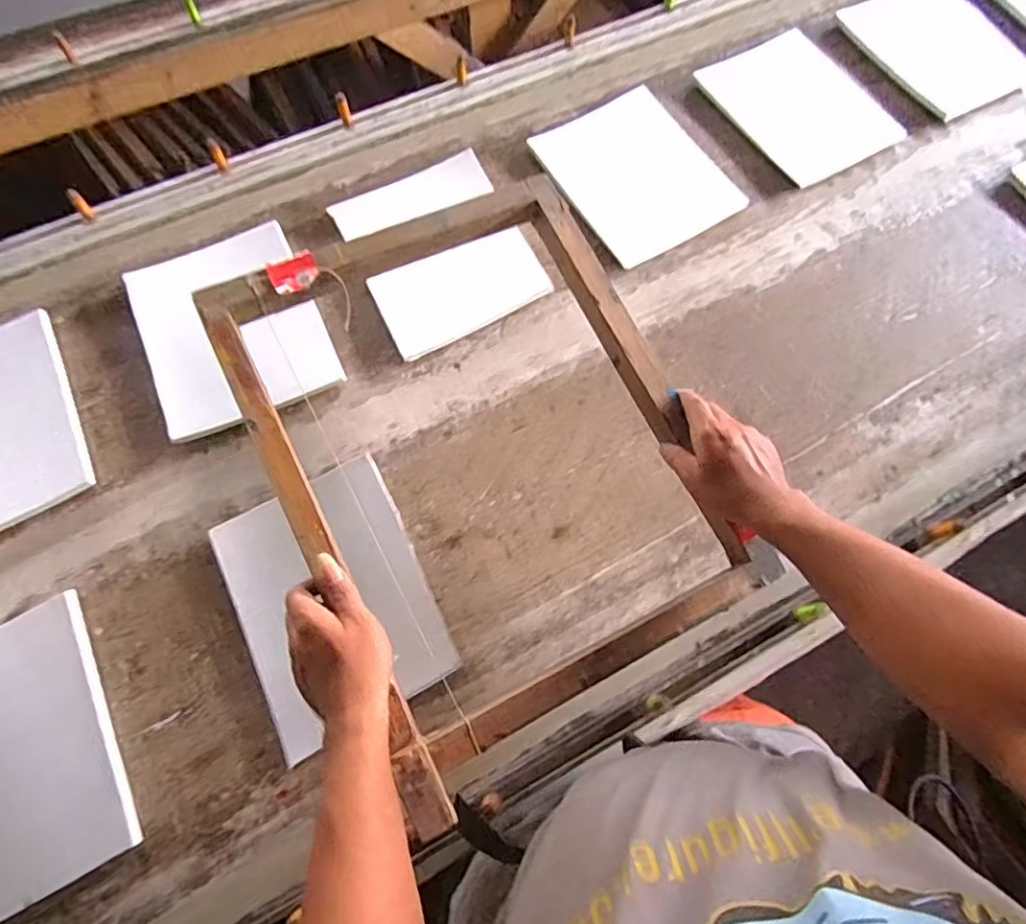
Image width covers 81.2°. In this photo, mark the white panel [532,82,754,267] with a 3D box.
[{"bbox_3d":[0.182,-0.429,0.887,0.223,0.008,0.264,-29,75,-11],"label":"white panel"}]

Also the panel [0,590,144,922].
[{"bbox_3d":[-0.526,0.310,0.611,0.218,0.029,0.269,-25,74,-10],"label":"panel"}]

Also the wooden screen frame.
[{"bbox_3d":[-0.020,-0.010,0.581,0.394,0.037,0.528,-24,78,-14],"label":"wooden screen frame"}]

